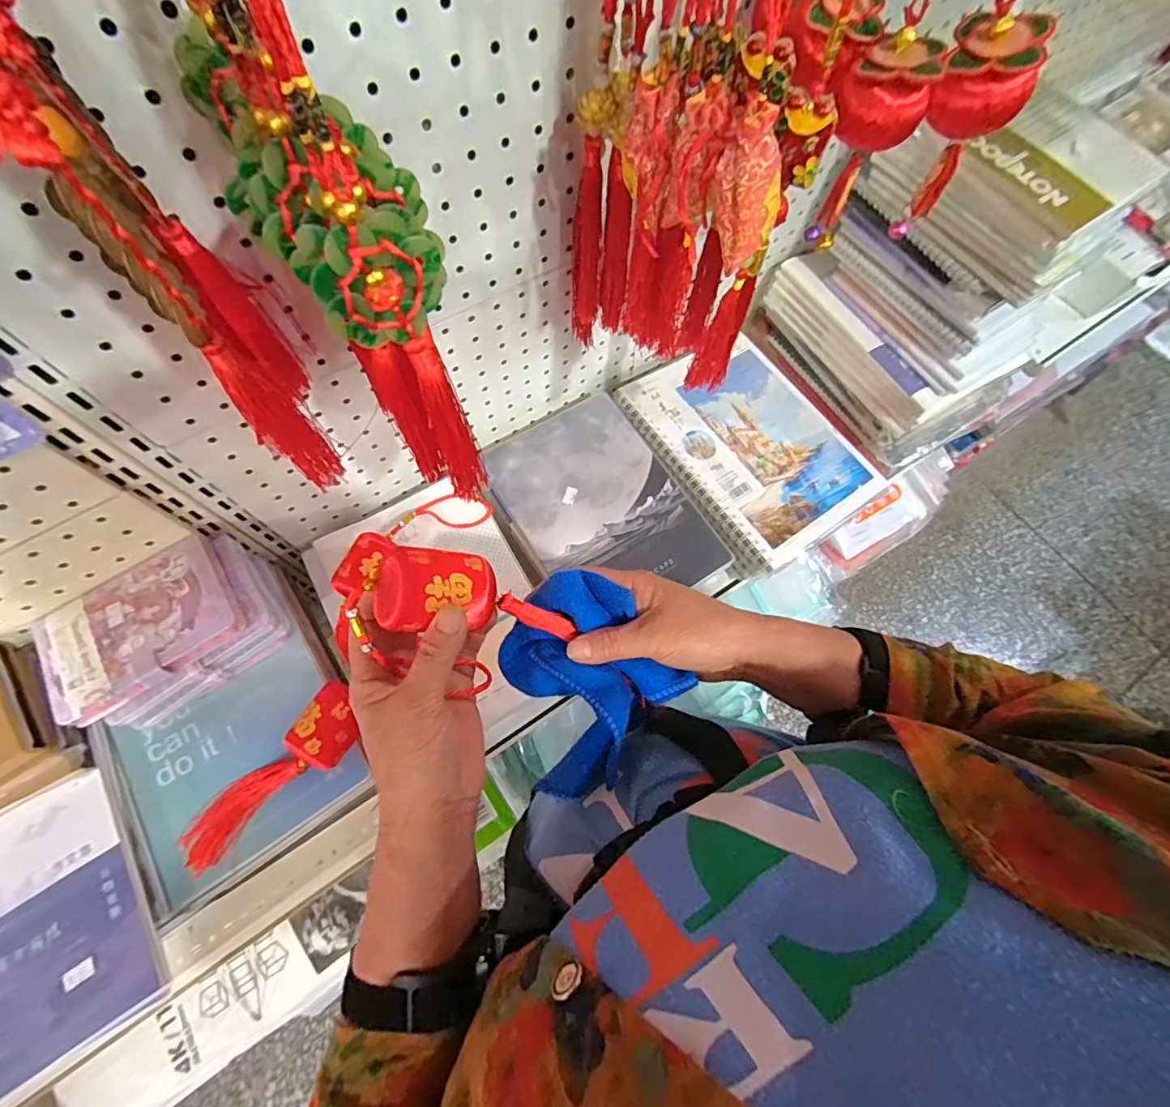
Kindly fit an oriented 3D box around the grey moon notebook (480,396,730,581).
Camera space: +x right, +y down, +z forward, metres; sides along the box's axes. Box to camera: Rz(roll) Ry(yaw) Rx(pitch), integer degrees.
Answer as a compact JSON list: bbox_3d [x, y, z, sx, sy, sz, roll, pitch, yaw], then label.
[{"bbox_3d":[0.018,-0.053,0.597,0.181,0.019,0.249,-31,73,-13],"label":"grey moon notebook"}]

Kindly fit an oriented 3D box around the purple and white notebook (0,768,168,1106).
[{"bbox_3d":[-0.442,0.300,0.408,0.181,0.013,0.188,-31,73,-13],"label":"purple and white notebook"}]

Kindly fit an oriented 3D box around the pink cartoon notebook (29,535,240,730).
[{"bbox_3d":[-0.370,0.059,0.437,0.142,0.010,0.105,-32,73,-13],"label":"pink cartoon notebook"}]

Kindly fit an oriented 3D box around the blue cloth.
[{"bbox_3d":[-0.006,0.085,0.359,0.112,0.052,0.116,-40,75,-15],"label":"blue cloth"}]

